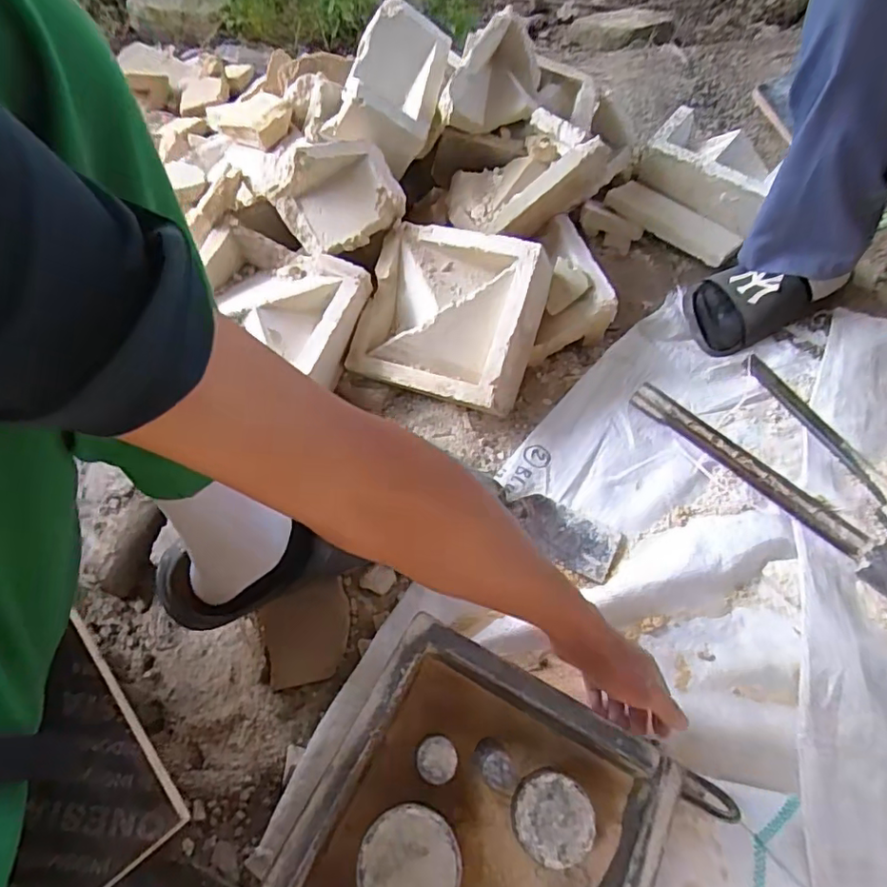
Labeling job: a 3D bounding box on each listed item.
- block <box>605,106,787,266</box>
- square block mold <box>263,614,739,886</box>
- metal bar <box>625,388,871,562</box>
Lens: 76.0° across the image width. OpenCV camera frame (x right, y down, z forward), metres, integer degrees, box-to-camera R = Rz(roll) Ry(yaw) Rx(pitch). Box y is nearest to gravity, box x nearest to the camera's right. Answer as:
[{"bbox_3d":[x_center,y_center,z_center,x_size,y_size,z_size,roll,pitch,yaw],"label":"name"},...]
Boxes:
[{"bbox_3d":[0.377,-0.383,0.847,0.201,0.089,0.185,35,67,21],"label":"block"},{"bbox_3d":[0.025,0.298,0.434,0.242,0.071,0.237,24,64,16],"label":"square block mold"},{"bbox_3d":[0.349,0.023,0.667,0.035,0.014,0.290,-40,66,-18],"label":"metal bar"}]

